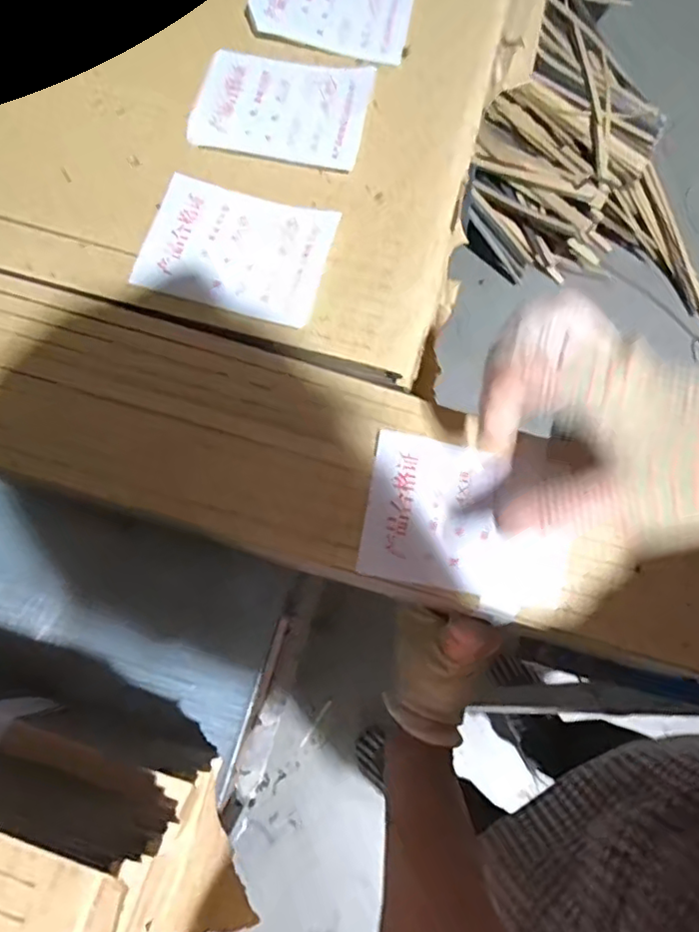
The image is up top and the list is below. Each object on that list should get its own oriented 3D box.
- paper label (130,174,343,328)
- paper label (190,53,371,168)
[{"bbox_3d":[-0.067,-0.126,0.352,0.104,0.004,0.074,17,74,3],"label":"paper label"},{"bbox_3d":[-0.042,-0.224,0.376,0.104,0.005,0.073,11,74,2],"label":"paper label"}]

